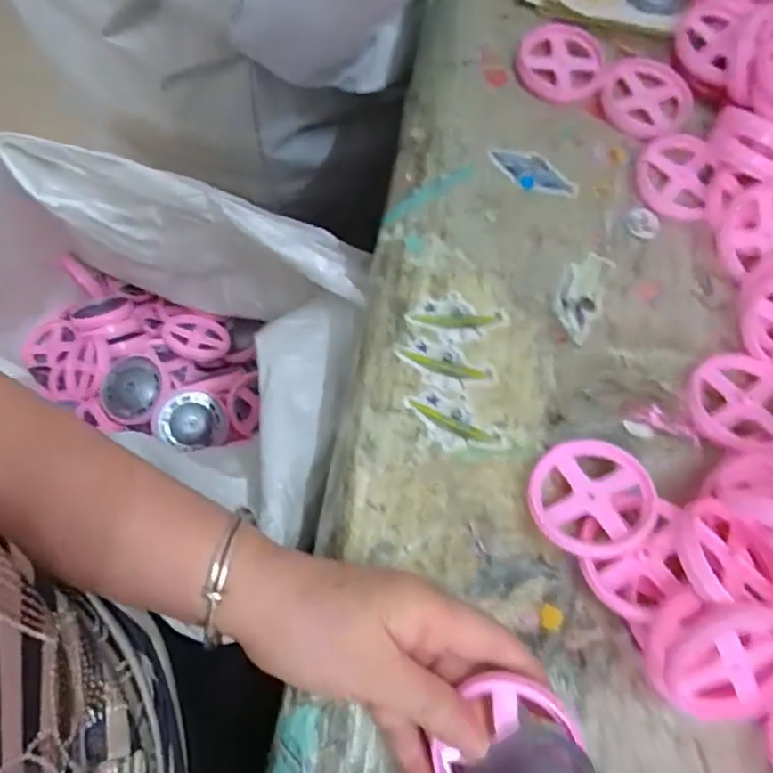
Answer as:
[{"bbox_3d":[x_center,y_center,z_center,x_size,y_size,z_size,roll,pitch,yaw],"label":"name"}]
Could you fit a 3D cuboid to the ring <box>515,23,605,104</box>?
[{"bbox_3d":[0.128,-0.239,0.444,0.063,0.007,0.071,14,69,3],"label":"ring"}]

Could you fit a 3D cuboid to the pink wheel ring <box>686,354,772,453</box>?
[{"bbox_3d":[0.208,0.011,0.347,0.062,0.014,0.064,-1,56,1],"label":"pink wheel ring"}]

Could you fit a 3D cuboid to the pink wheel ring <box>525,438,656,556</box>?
[{"bbox_3d":[0.110,0.060,0.326,0.062,0.012,0.064,-5,57,8],"label":"pink wheel ring"}]

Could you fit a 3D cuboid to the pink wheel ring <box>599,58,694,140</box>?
[{"bbox_3d":[0.192,-0.214,0.439,0.063,0.010,0.078,38,72,11],"label":"pink wheel ring"}]

